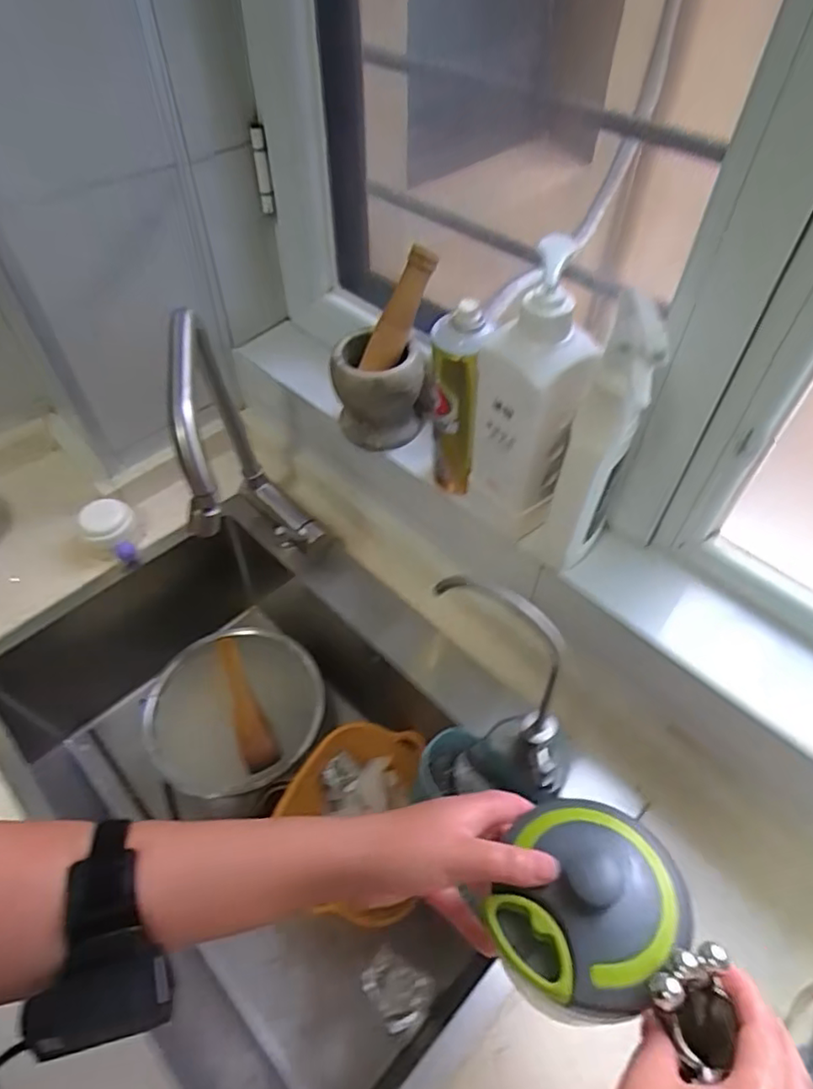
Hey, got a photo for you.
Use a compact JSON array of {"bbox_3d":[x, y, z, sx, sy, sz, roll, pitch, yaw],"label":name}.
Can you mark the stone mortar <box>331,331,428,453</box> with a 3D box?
[{"bbox_3d":[-0.033,-0.176,0.706,0.097,0.103,0.103,-4,51,-3],"label":"stone mortar"}]

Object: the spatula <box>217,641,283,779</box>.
[{"bbox_3d":[-0.220,0.211,0.817,0.044,0.011,0.196,-20,54,-16],"label":"spatula"}]

